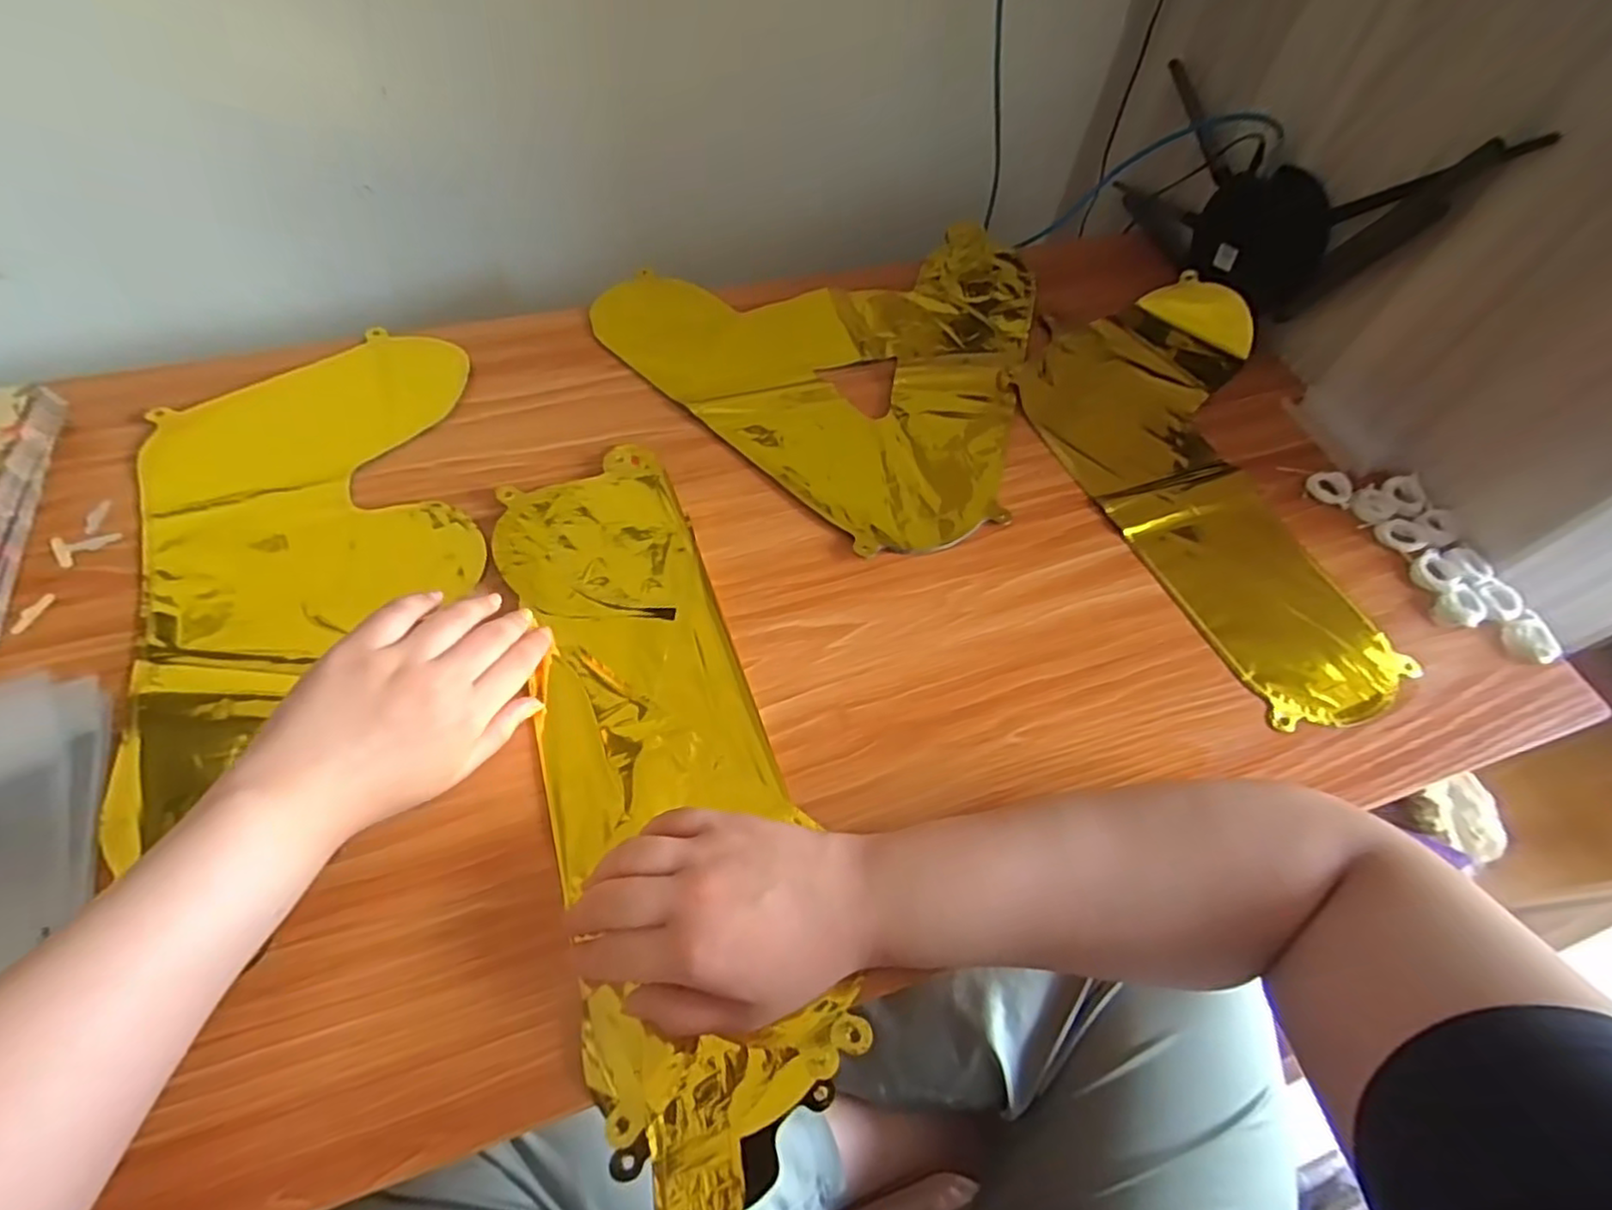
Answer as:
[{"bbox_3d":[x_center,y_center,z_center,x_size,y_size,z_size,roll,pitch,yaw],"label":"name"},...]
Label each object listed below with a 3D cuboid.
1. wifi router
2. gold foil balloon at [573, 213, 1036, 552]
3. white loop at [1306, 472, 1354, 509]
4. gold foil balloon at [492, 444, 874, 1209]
[{"bbox_3d":[0.385,-0.342,0.579,0.032,0.160,0.328,-16,39,-13],"label":"wifi router"},{"bbox_3d":[0.061,-0.230,0.588,0.348,0.011,0.358,-39,69,-24],"label":"gold foil balloon"},{"bbox_3d":[0.408,-0.091,0.531,0.034,0.012,0.023,38,64,18],"label":"white loop"},{"bbox_3d":[-0.085,0.080,0.389,0.129,0.008,0.415,-13,62,-12],"label":"gold foil balloon"}]

